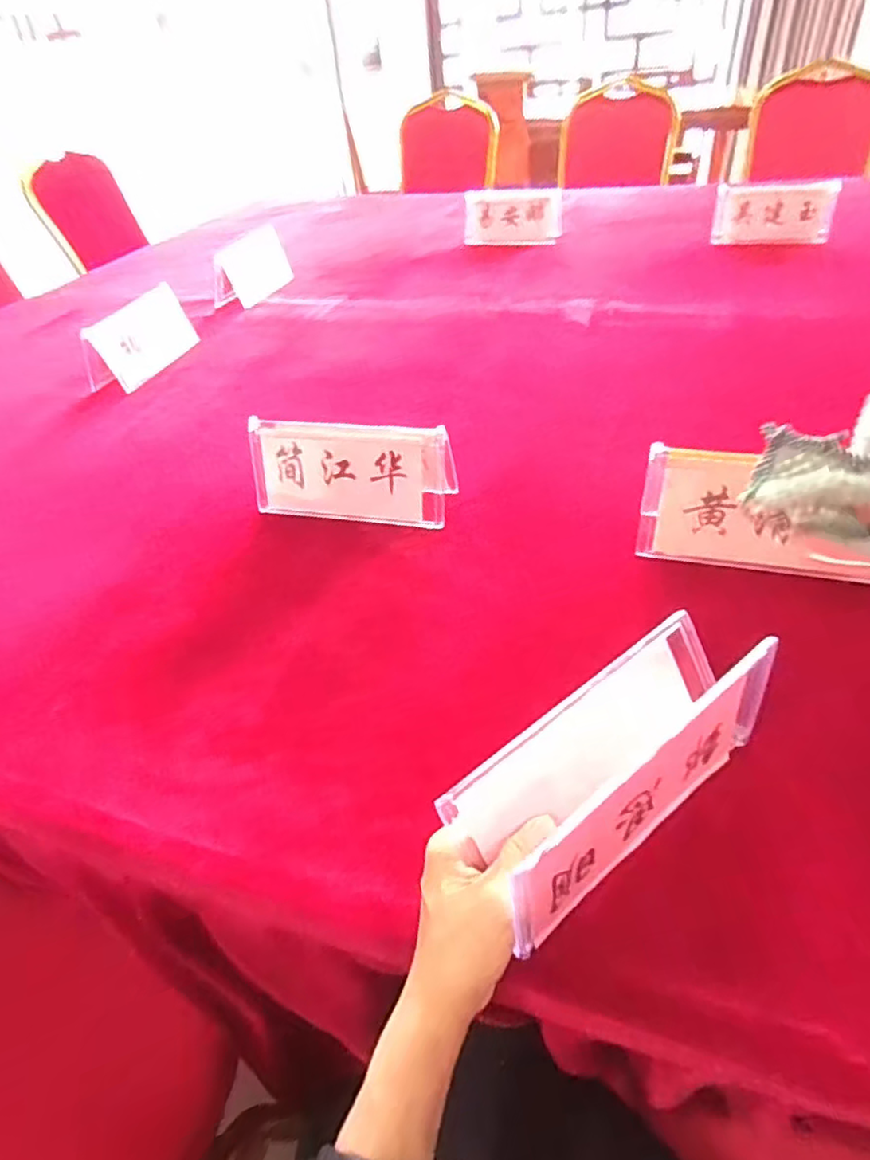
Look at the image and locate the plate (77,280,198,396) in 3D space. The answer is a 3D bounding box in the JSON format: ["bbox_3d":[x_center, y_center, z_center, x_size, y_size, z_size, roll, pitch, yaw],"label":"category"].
[{"bbox_3d":[-0.494,-0.412,1.051,0.068,0.096,0.218,8,43,15],"label":"plate"}]

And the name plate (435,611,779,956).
[{"bbox_3d":[0.103,0.105,0.379,0.208,0.087,0.085,-33,48,-22],"label":"name plate"}]

